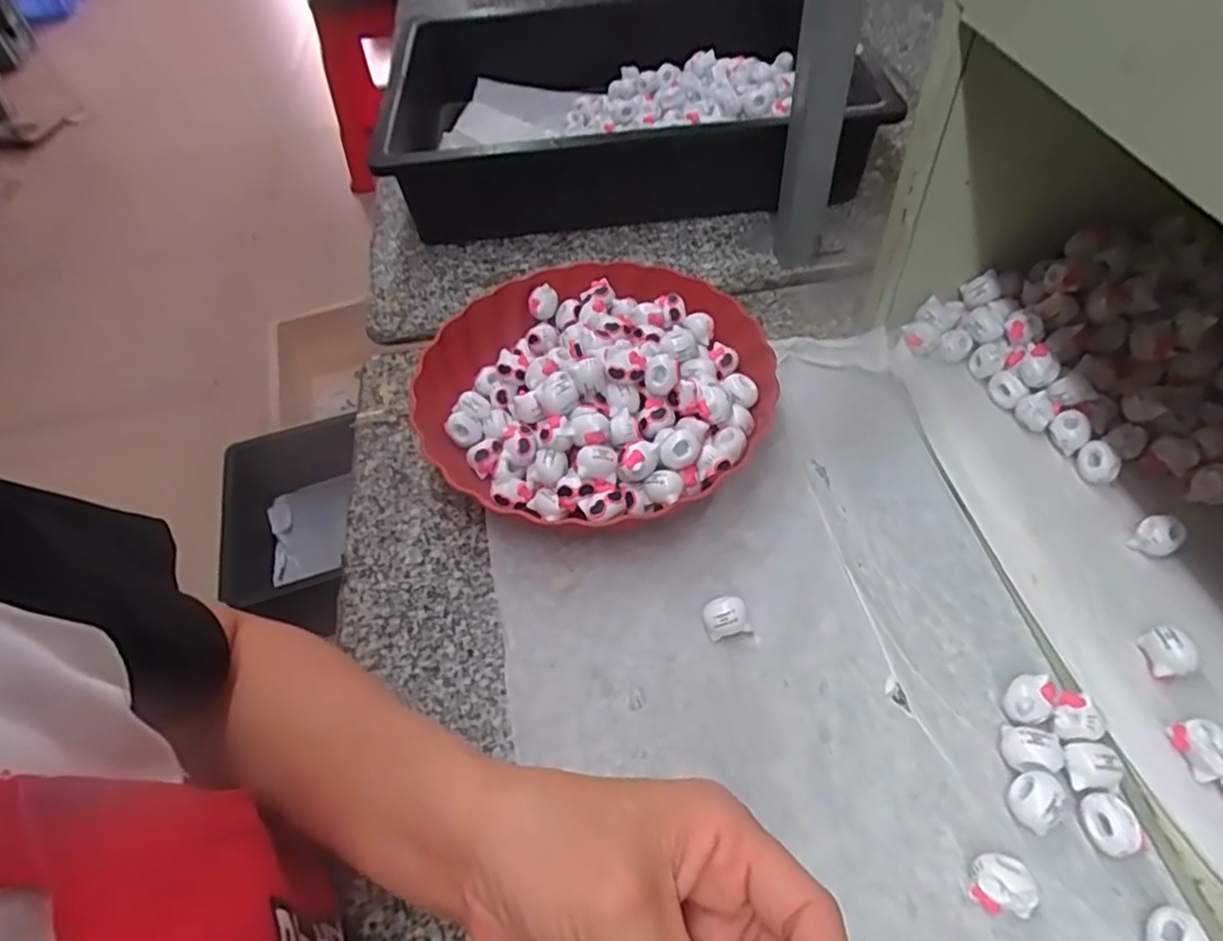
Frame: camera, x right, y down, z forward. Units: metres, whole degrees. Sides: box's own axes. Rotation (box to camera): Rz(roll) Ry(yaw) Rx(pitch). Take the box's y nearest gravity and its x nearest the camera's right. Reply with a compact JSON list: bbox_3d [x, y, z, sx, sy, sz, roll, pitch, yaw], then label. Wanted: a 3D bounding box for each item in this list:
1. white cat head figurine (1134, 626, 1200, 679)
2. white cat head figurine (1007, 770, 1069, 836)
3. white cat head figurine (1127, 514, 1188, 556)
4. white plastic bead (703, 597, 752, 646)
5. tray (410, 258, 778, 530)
[{"bbox_3d":[0.278,0.091,0.347,0.016,0.018,0.024,-19,53,-9],"label":"white cat head figurine"},{"bbox_3d":[0.202,0.156,0.327,0.024,0.020,0.023,-3,52,3],"label":"white cat head figurine"},{"bbox_3d":[0.308,0.037,0.389,0.021,0.017,0.021,-3,52,3],"label":"white cat head figurine"},{"bbox_3d":[0.065,0.084,0.394,0.023,0.018,0.019,-17,52,-8],"label":"white plastic bead"},{"bbox_3d":[-0.009,-0.067,0.490,0.243,0.066,0.240,17,56,18],"label":"tray"}]

